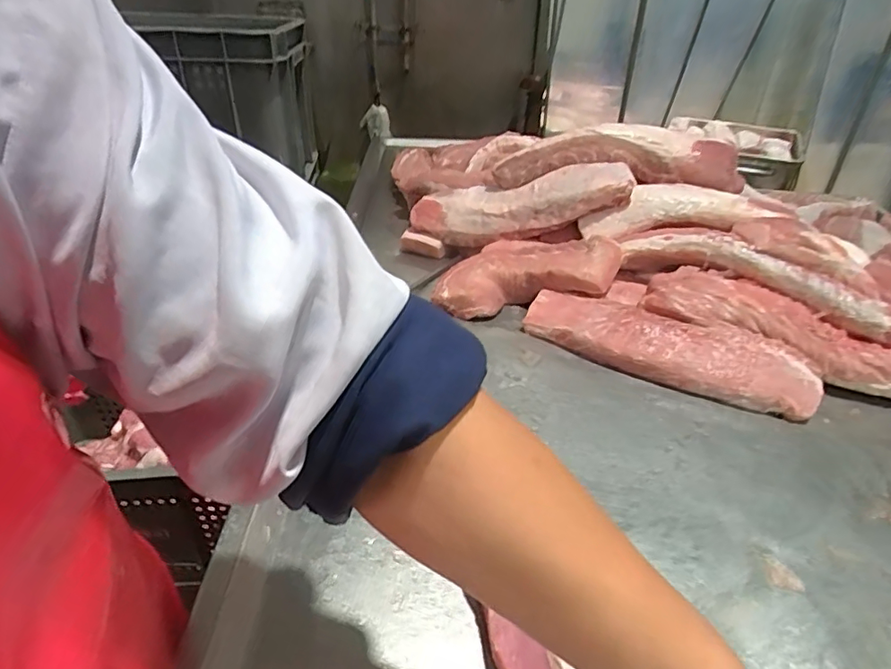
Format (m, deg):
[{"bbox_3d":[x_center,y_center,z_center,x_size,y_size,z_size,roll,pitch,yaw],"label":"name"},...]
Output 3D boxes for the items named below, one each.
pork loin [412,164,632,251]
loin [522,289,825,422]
[{"bbox_3d":[0.145,-0.262,1.093,0.454,0.107,0.090,-5,27,24],"label":"pork loin"},{"bbox_3d":[0.336,0.017,0.832,0.434,0.074,0.119,22,36,28],"label":"loin"}]

